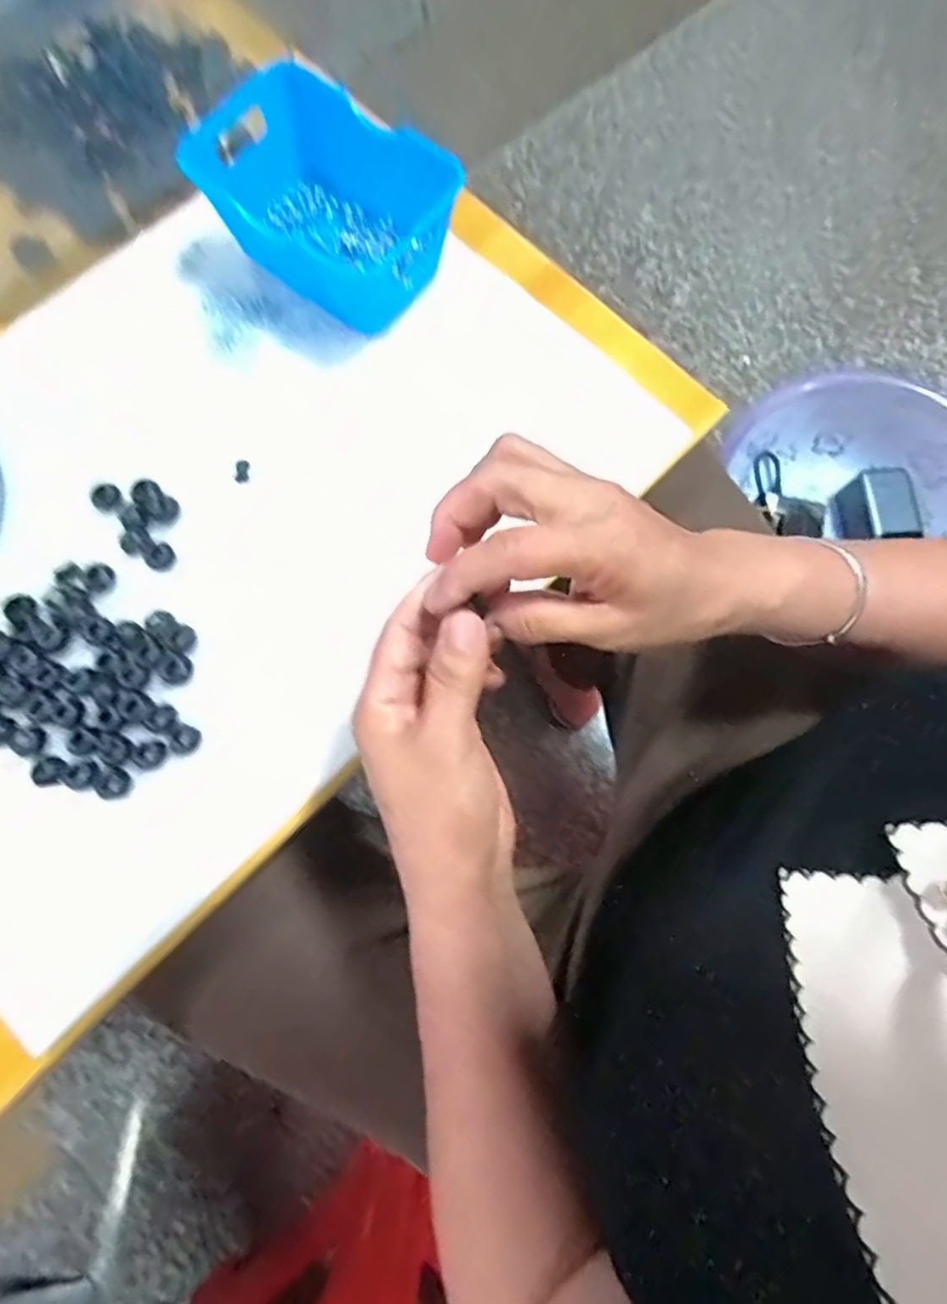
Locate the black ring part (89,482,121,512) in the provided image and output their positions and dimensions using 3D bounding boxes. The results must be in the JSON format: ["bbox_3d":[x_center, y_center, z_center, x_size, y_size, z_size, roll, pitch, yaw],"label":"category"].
[{"bbox_3d":[-0.228,-0.096,0.388,0.018,0.005,0.018,0,79,0],"label":"black ring part"}]

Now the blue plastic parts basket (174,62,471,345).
[{"bbox_3d":[-0.094,-0.290,0.406,0.157,0.065,0.100,40,80,9],"label":"blue plastic parts basket"}]

